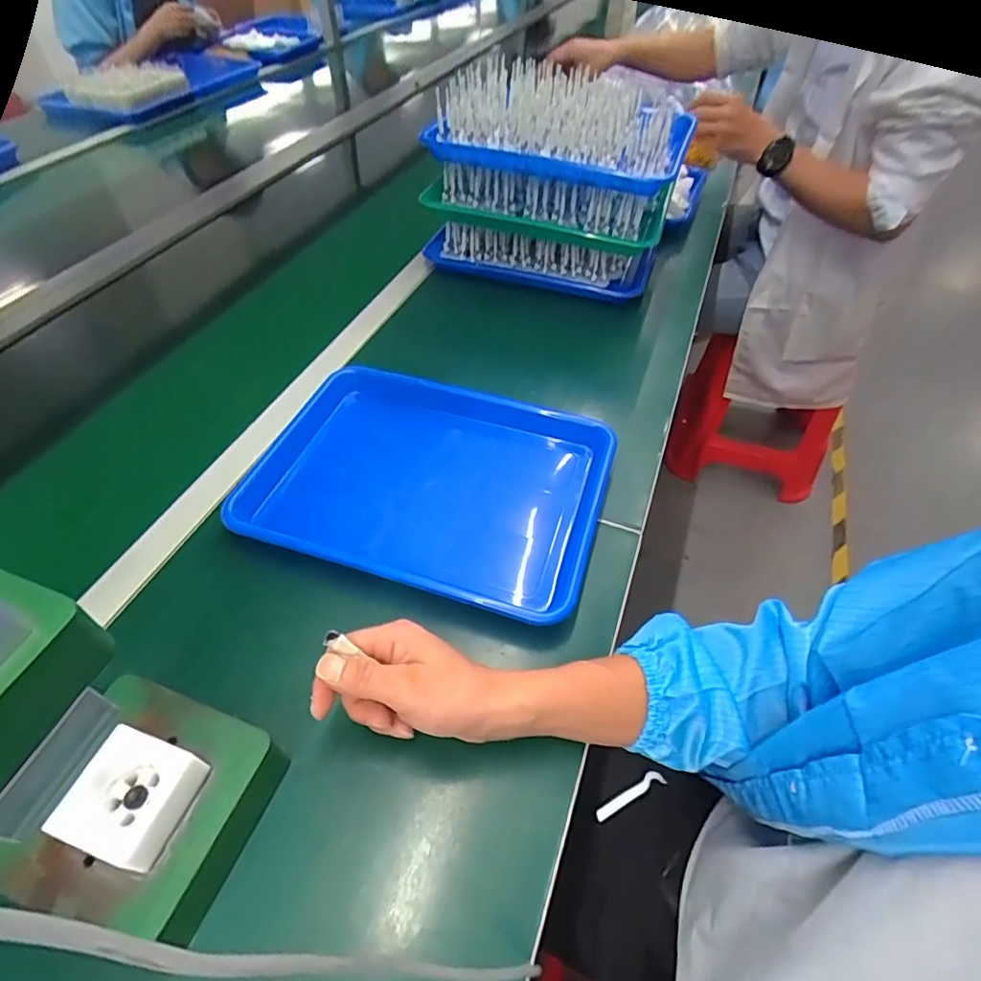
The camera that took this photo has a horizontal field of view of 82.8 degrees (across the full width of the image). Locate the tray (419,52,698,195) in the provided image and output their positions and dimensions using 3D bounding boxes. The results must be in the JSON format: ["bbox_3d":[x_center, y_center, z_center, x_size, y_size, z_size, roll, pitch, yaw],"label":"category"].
[{"bbox_3d":[0.103,-0.485,0.716,0.305,0.086,0.235,21,52,17],"label":"tray"}]

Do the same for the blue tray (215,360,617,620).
[{"bbox_3d":[-0.061,-0.007,0.552,0.331,0.043,0.239,14,51,12],"label":"blue tray"}]

